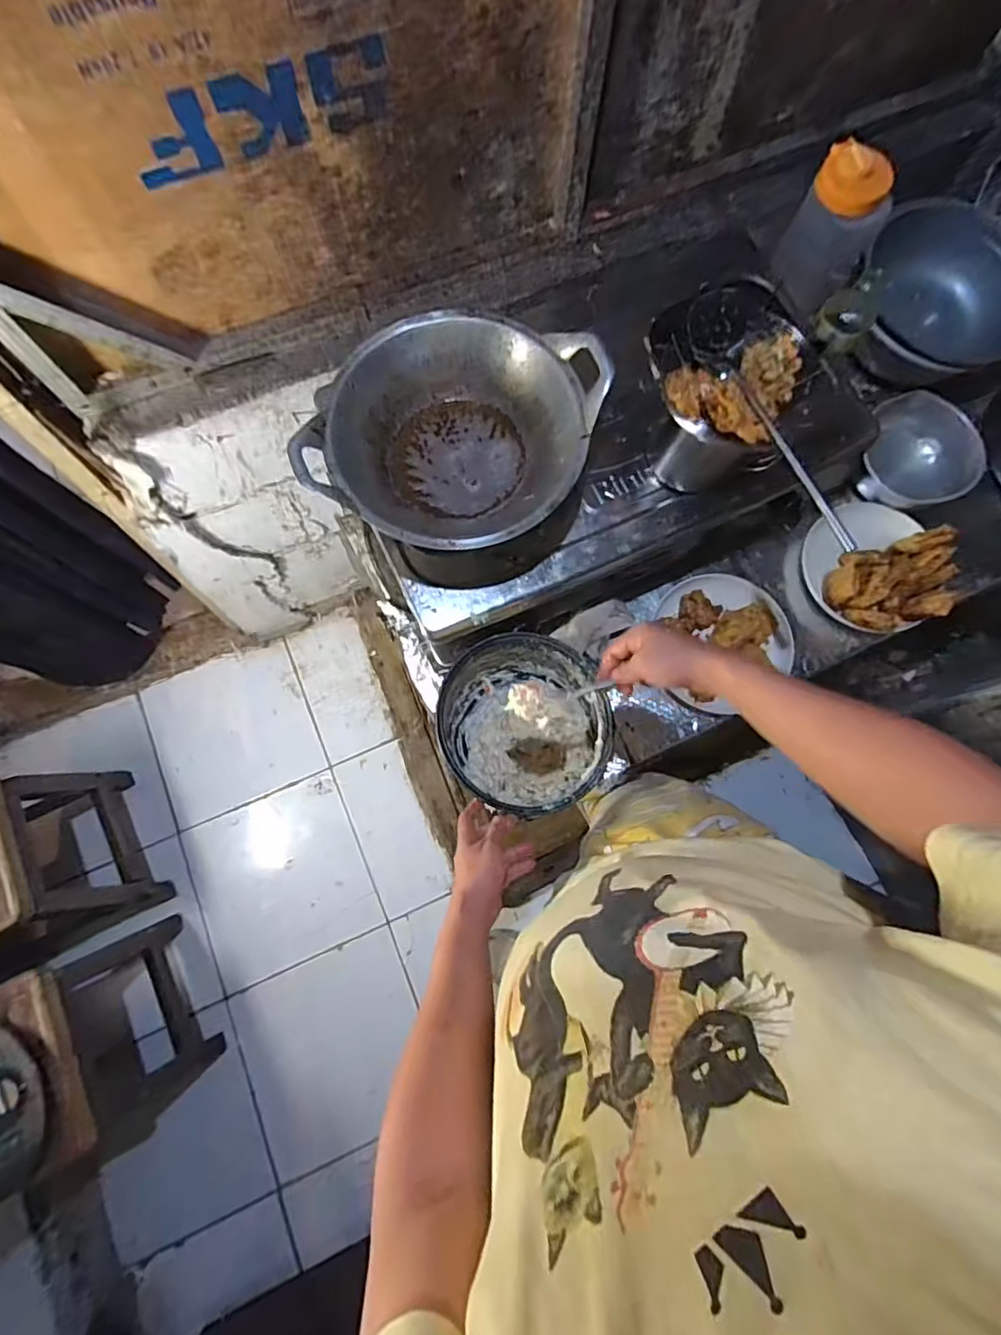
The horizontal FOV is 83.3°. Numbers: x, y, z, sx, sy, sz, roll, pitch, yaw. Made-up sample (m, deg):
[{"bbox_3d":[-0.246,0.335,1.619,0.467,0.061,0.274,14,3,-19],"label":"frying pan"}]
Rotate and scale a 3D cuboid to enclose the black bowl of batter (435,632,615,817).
[{"bbox_3d":[0.032,0.082,0.798,0.213,0.123,0.238,-29,78,-6],"label":"black bowl of batter"}]

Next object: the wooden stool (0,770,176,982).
[{"bbox_3d":[-1.016,0.432,1.177,0.302,0.470,0.341,-26,78,-6],"label":"wooden stool"}]

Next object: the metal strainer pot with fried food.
[{"bbox_3d":[0.279,-0.327,0.716,0.150,0.173,0.162,0,76,0],"label":"metal strainer pot with fried food"}]

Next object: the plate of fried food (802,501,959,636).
[{"bbox_3d":[0.604,-0.163,0.897,0.205,0.087,0.217,0,76,0],"label":"plate of fried food"}]

